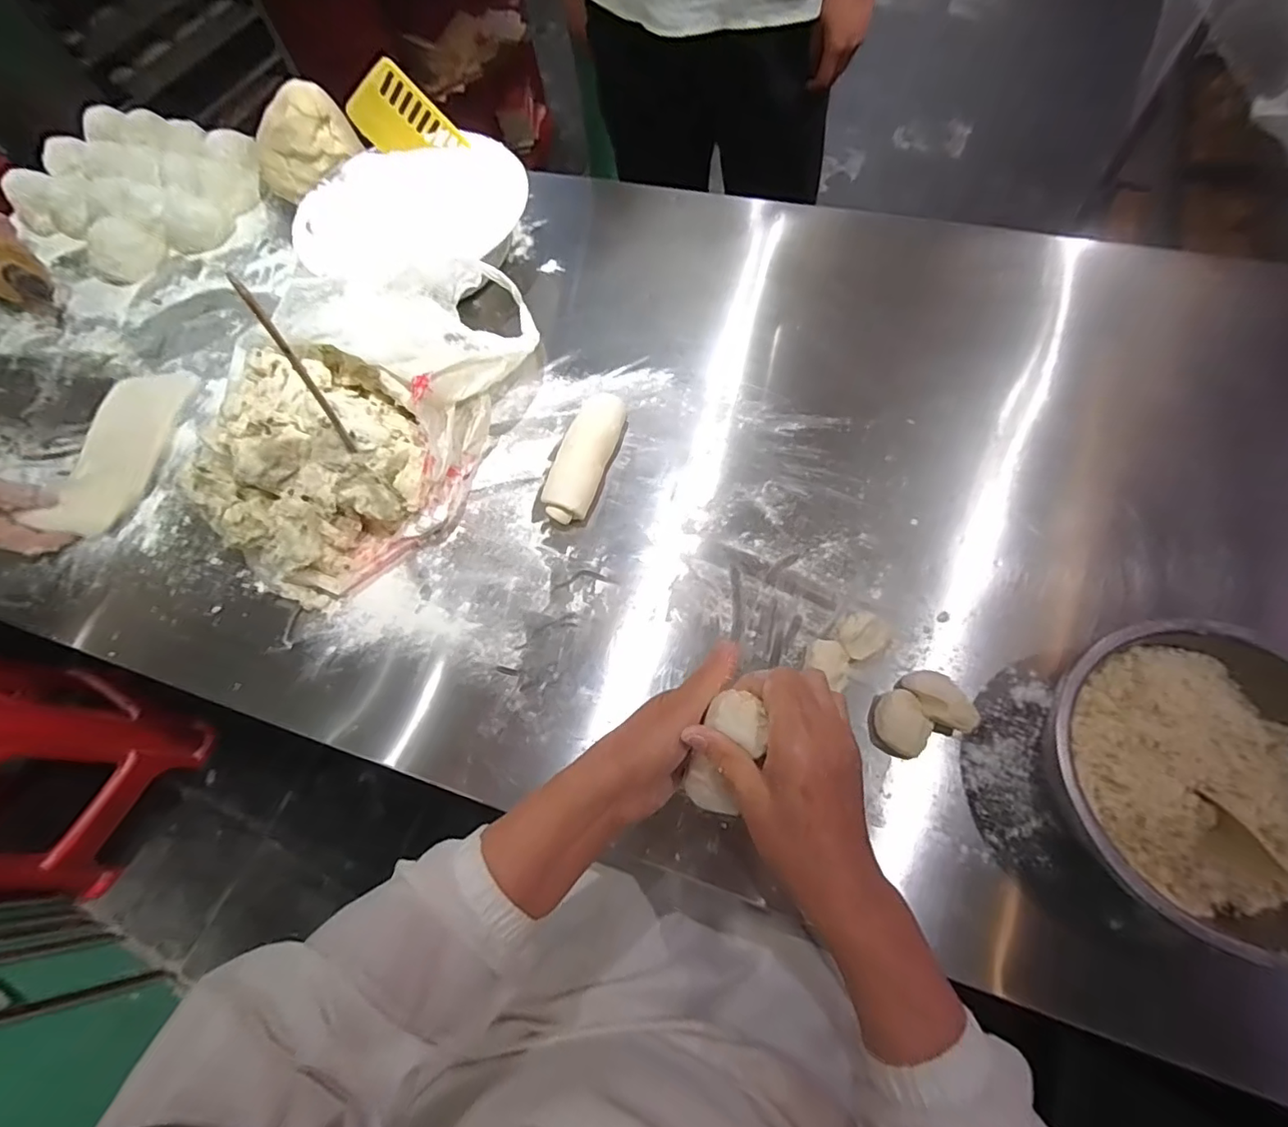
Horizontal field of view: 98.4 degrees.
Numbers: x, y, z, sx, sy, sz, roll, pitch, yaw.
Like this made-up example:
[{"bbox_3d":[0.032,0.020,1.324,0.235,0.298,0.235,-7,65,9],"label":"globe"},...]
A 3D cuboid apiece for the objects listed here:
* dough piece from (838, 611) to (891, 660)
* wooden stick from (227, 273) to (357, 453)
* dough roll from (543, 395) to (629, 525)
[{"bbox_3d":[0.185,0.062,0.474,0.040,0.031,0.035,-37,69,-13],"label":"dough piece"},{"bbox_3d":[-0.242,-0.130,0.399,0.013,0.218,0.008,41,73,-3],"label":"wooden stick"},{"bbox_3d":[-0.061,-0.108,0.563,0.047,0.041,0.140,18,68,11],"label":"dough roll"}]

